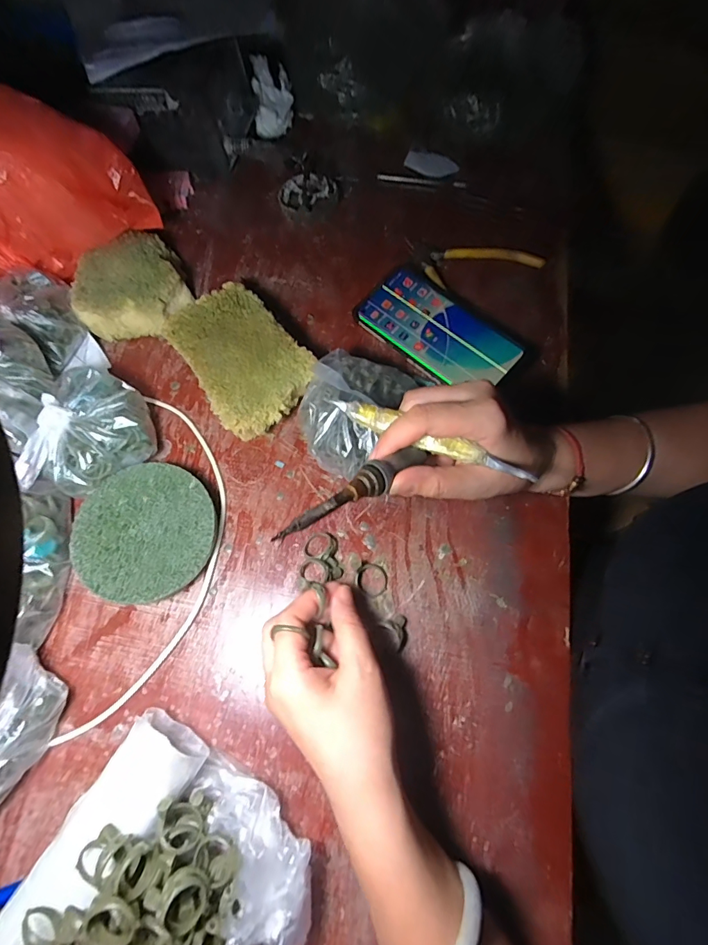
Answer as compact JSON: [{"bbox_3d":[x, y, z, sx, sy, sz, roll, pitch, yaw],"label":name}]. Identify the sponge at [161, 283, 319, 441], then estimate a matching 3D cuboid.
[{"bbox_3d":[-0.104,-0.101,0.395,0.094,0.043,0.139,-38,72,-14],"label":"sponge"}]

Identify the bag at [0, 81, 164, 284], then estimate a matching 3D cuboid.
[{"bbox_3d":[-0.291,-0.249,0.365,0.160,0.134,0.121,20,69,8],"label":"bag"}]

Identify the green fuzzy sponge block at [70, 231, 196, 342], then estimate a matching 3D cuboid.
[{"bbox_3d":[-0.220,-0.181,0.427,0.103,0.043,0.101,-18,69,-7],"label":"green fuzzy sponge block"}]

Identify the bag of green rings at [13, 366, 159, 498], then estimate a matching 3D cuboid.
[{"bbox_3d":[-0.209,-0.030,0.355,0.078,0.064,0.102,3,68,2],"label":"bag of green rings"}]

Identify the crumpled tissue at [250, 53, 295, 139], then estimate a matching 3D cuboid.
[{"bbox_3d":[-0.101,-0.469,0.535,0.048,0.047,0.088,-5,68,-1],"label":"crumpled tissue"}]

